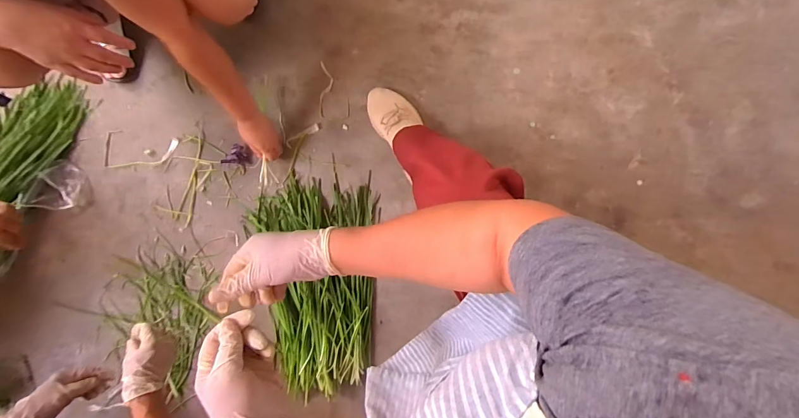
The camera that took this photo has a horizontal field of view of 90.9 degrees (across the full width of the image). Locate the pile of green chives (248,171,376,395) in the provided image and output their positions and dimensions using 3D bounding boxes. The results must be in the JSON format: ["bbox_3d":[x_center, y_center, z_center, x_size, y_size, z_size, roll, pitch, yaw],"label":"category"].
[{"bbox_3d":[-0.176,0.158,0.861,0.280,0.048,0.450,-8,80,1],"label":"pile of green chives"}]

